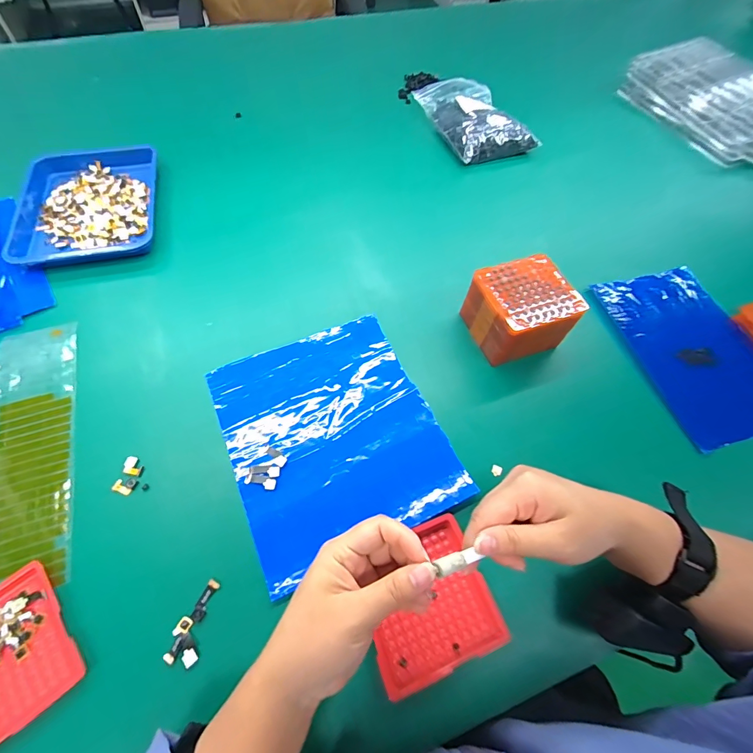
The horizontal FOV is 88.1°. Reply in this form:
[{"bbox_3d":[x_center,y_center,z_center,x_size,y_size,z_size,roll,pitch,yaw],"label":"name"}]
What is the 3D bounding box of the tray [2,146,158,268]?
[{"bbox_3d":[-0.382,-0.231,0.521,0.173,0.028,0.212,-11,61,-8],"label":"tray"}]

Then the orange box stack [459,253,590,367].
[{"bbox_3d":[0.155,-0.070,0.421,0.091,0.063,0.096,-18,62,-12],"label":"orange box stack"}]

